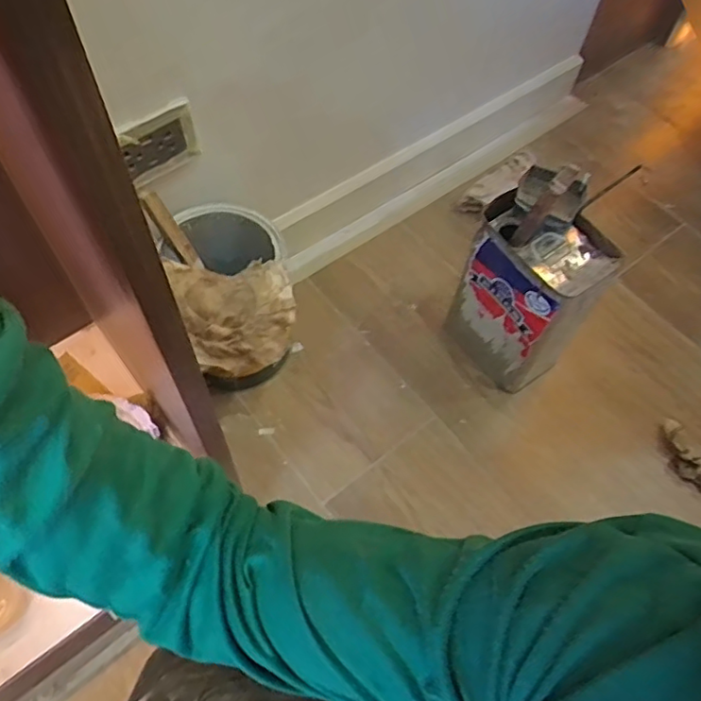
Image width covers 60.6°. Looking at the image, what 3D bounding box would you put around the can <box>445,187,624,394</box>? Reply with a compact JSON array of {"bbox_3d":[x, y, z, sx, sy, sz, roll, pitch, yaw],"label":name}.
[{"bbox_3d":[0.229,-0.070,0.809,0.122,0.242,0.156,-38,68,-22],"label":"can"}]

